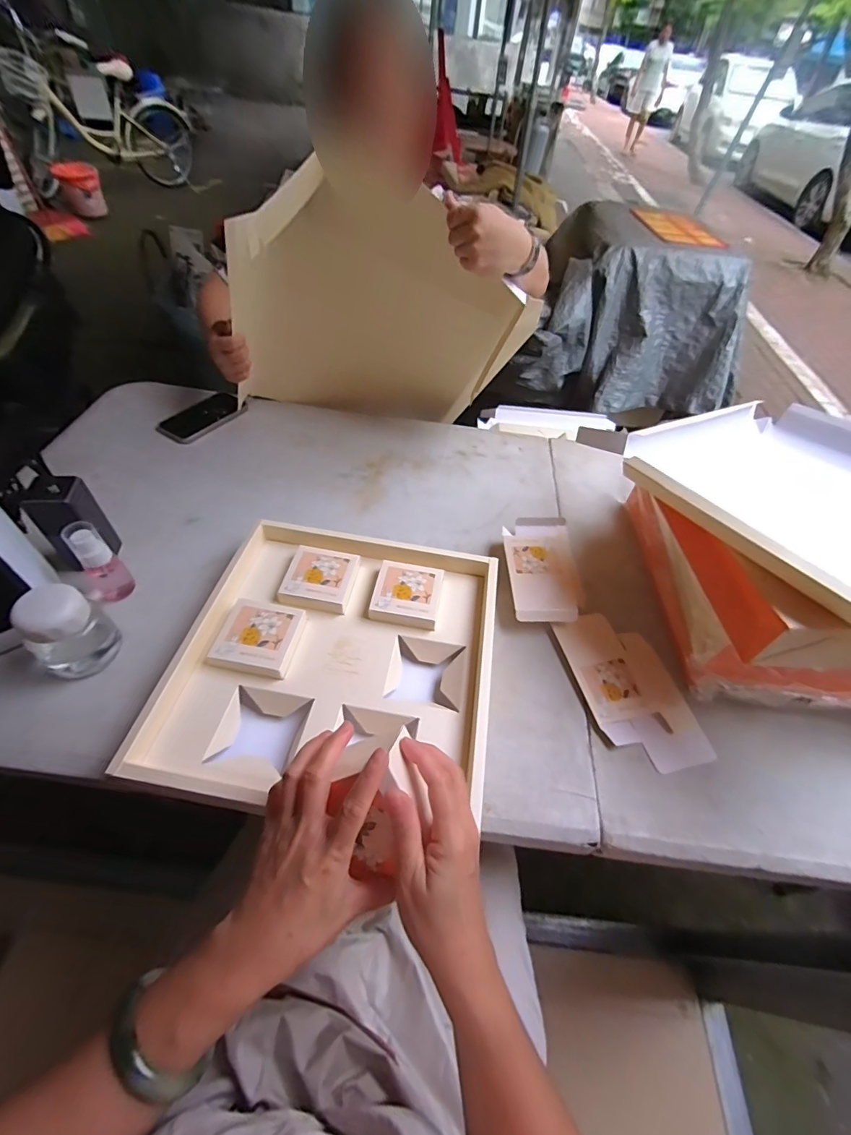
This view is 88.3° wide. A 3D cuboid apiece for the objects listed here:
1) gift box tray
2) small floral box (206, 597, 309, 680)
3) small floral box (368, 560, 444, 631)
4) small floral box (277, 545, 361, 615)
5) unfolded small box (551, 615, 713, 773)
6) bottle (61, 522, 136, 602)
[{"bbox_3d":[-0.095,0.096,0.538,0.349,0.064,0.352,9,50,1],"label":"gift box tray"},{"bbox_3d":[-0.196,0.080,0.517,0.086,0.023,0.086,11,50,3],"label":"small floral box"},{"bbox_3d":[-0.023,0.035,0.577,0.084,0.023,0.089,10,50,2],"label":"small floral box"},{"bbox_3d":[-0.138,0.015,0.578,0.087,0.021,0.089,9,50,1],"label":"small floral box"},{"bbox_3d":[0.261,0.151,0.557,0.135,0.021,0.199,-8,52,-12],"label":"unfolded small box"},{"bbox_3d":[-0.415,-0.008,0.551,0.043,0.123,0.048,36,56,22],"label":"bottle"}]

